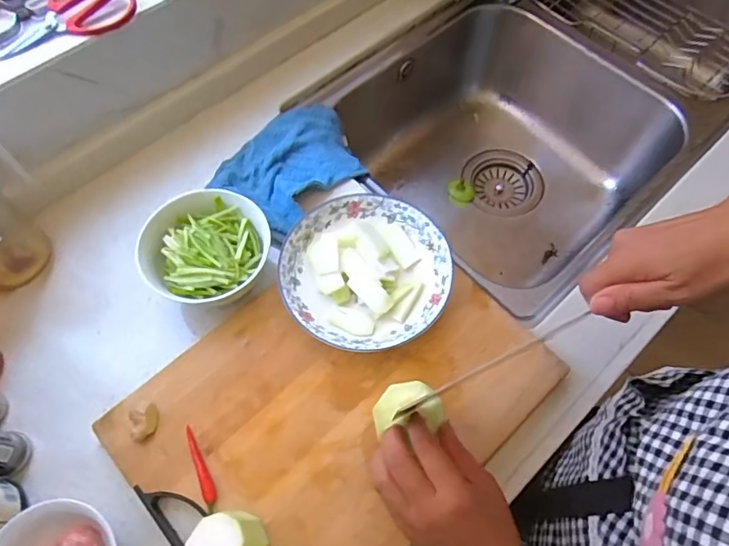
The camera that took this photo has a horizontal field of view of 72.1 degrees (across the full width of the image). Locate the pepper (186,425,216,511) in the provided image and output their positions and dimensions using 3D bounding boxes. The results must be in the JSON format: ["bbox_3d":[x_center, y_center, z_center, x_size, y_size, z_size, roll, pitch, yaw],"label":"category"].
[{"bbox_3d":[-0.146,0.173,0.449,0.011,0.008,0.076,-23,67,-11],"label":"pepper"}]

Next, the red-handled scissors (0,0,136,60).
[{"bbox_3d":[-0.308,-0.267,0.506,0.138,0.021,0.089,-32,69,-15],"label":"red-handled scissors"}]

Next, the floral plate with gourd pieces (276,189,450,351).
[{"bbox_3d":[0.000,0.000,0.523,0.170,0.037,0.164,0,65,-1],"label":"floral plate with gourd pieces"}]

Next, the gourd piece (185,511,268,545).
[{"bbox_3d":[-0.110,0.218,0.403,0.051,0.060,0.044,-15,66,-8],"label":"gourd piece"}]

